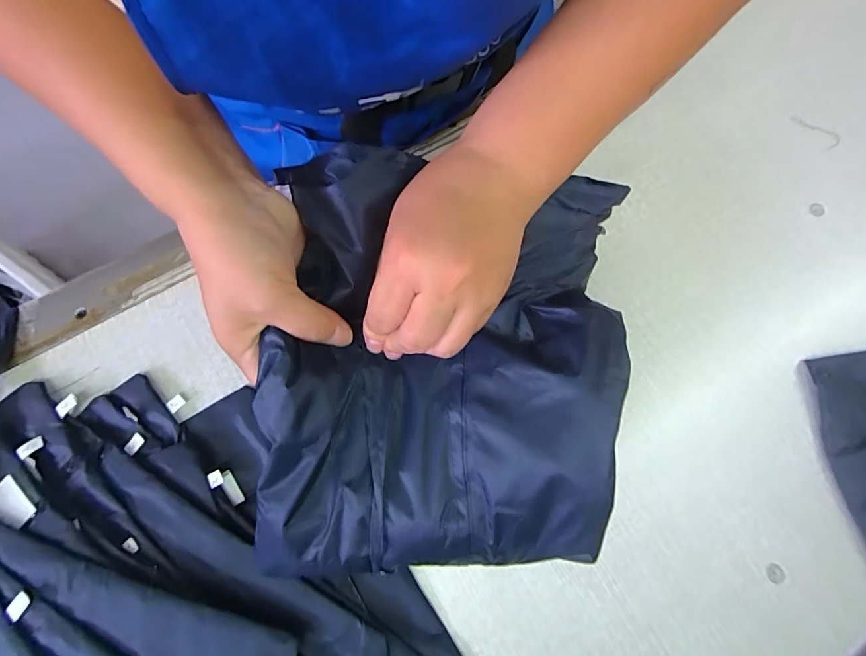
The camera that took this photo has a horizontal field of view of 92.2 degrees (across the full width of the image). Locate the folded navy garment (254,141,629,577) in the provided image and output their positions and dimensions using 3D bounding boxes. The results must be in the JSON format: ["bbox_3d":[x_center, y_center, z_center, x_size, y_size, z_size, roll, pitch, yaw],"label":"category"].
[{"bbox_3d":[0.005,0.026,0.245,0.198,0.061,0.238,6,78,0],"label":"folded navy garment"}]

